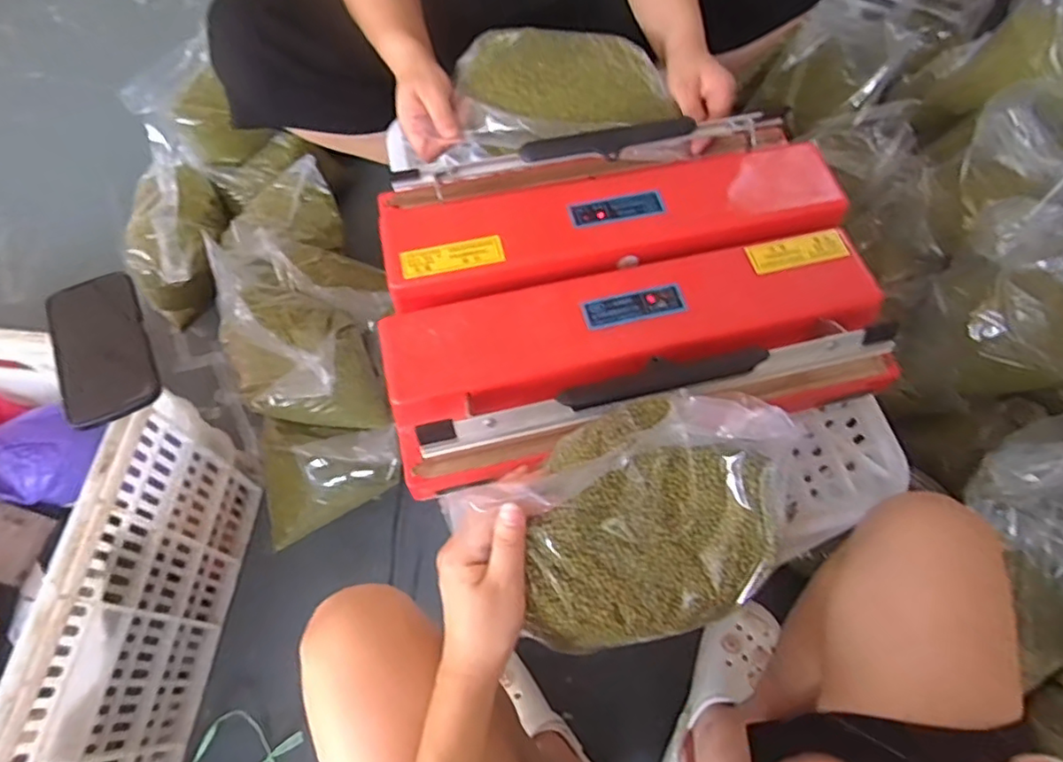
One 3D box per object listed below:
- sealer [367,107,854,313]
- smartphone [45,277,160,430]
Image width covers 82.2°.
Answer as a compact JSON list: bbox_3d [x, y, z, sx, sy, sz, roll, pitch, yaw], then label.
[{"bbox_3d":[0.070,-0.178,0.595,0.423,0.068,0.179,-13,64,-7],"label":"sealer"},{"bbox_3d":[-0.414,-0.034,0.586,0.078,0.015,0.160,-26,66,-13],"label":"smartphone"}]

